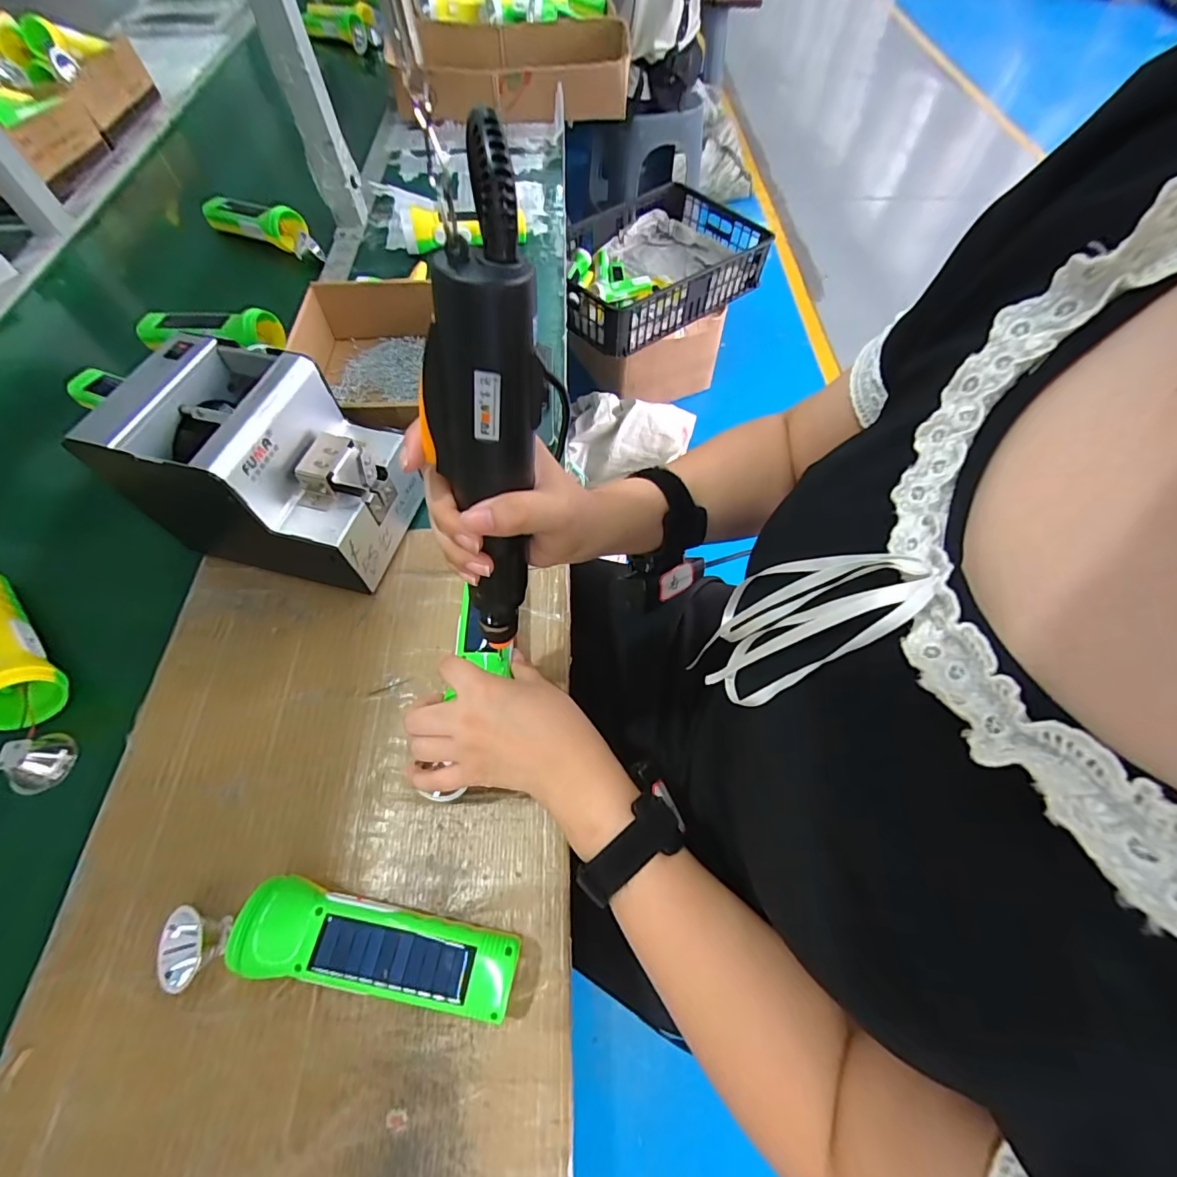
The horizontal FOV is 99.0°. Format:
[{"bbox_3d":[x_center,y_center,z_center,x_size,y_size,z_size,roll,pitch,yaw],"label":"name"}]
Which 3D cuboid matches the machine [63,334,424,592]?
[{"bbox_3d":[-0.258,-0.099,0.423,0.177,0.146,0.126,13,63,7],"label":"machine"}]

